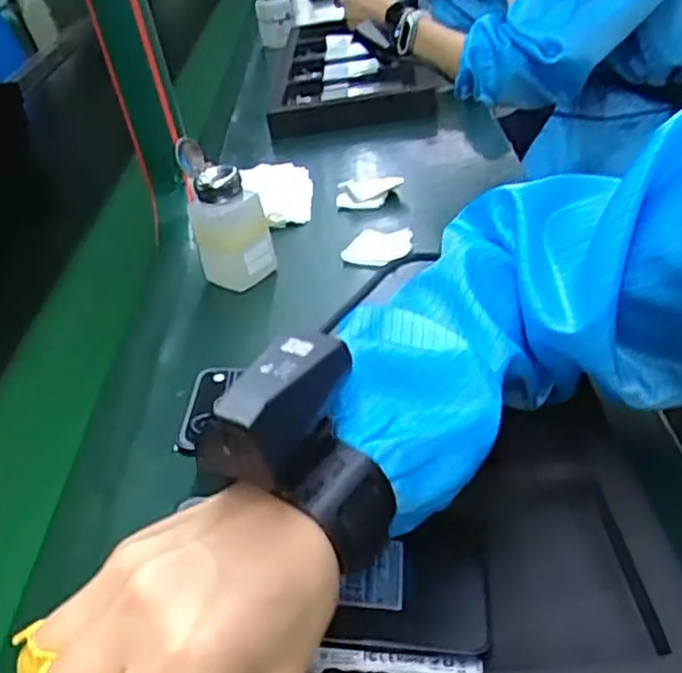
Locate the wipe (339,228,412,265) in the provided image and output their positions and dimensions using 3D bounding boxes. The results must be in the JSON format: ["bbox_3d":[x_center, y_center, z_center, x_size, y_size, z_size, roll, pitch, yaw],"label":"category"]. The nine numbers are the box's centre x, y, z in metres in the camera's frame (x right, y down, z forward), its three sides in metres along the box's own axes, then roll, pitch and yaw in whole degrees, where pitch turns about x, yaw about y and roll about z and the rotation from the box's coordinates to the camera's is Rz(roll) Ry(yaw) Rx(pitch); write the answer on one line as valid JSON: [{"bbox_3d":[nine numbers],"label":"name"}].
[{"bbox_3d":[0.035,-0.084,0.664,0.058,0.015,0.044,1,37,17],"label":"wipe"}]

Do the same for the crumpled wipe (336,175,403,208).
[{"bbox_3d":[0.029,-0.147,0.745,0.066,0.017,0.040,-5,35,9],"label":"crumpled wipe"}]

